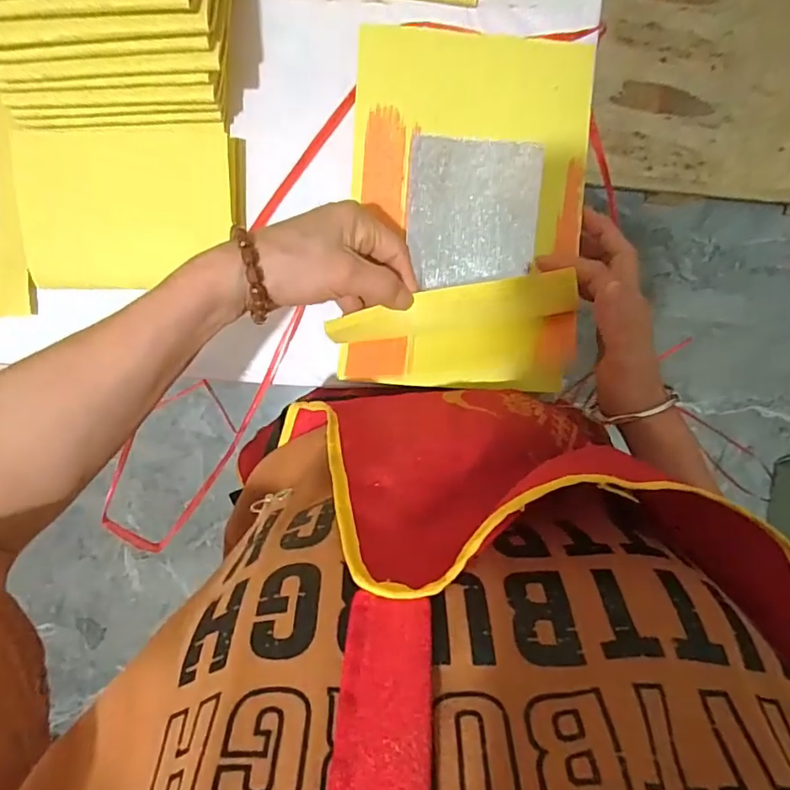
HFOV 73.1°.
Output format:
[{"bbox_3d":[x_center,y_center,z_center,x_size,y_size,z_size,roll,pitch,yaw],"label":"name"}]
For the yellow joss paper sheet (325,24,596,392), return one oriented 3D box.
[{"bbox_3d":[0.046,-0.121,0.343,0.153,0.057,0.229,5,94,0],"label":"yellow joss paper sheet"}]

